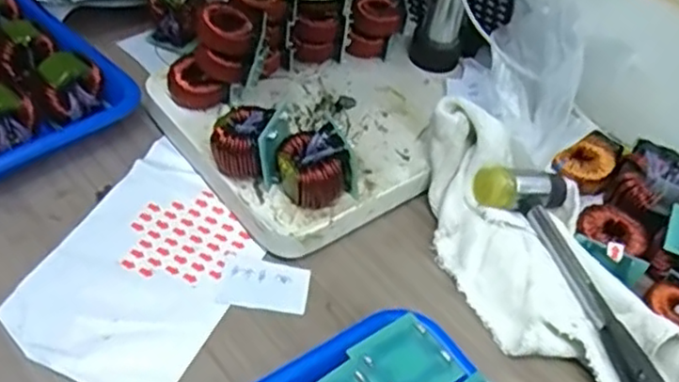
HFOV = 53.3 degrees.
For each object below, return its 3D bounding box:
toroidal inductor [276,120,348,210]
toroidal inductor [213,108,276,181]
[{"bbox_3d":[-0.017,-0.016,0.442,0.042,0.042,0.044,-18,52,-24],"label":"toroidal inductor"},{"bbox_3d":[-0.064,-0.033,0.451,0.033,0.034,0.036,12,46,3],"label":"toroidal inductor"}]

